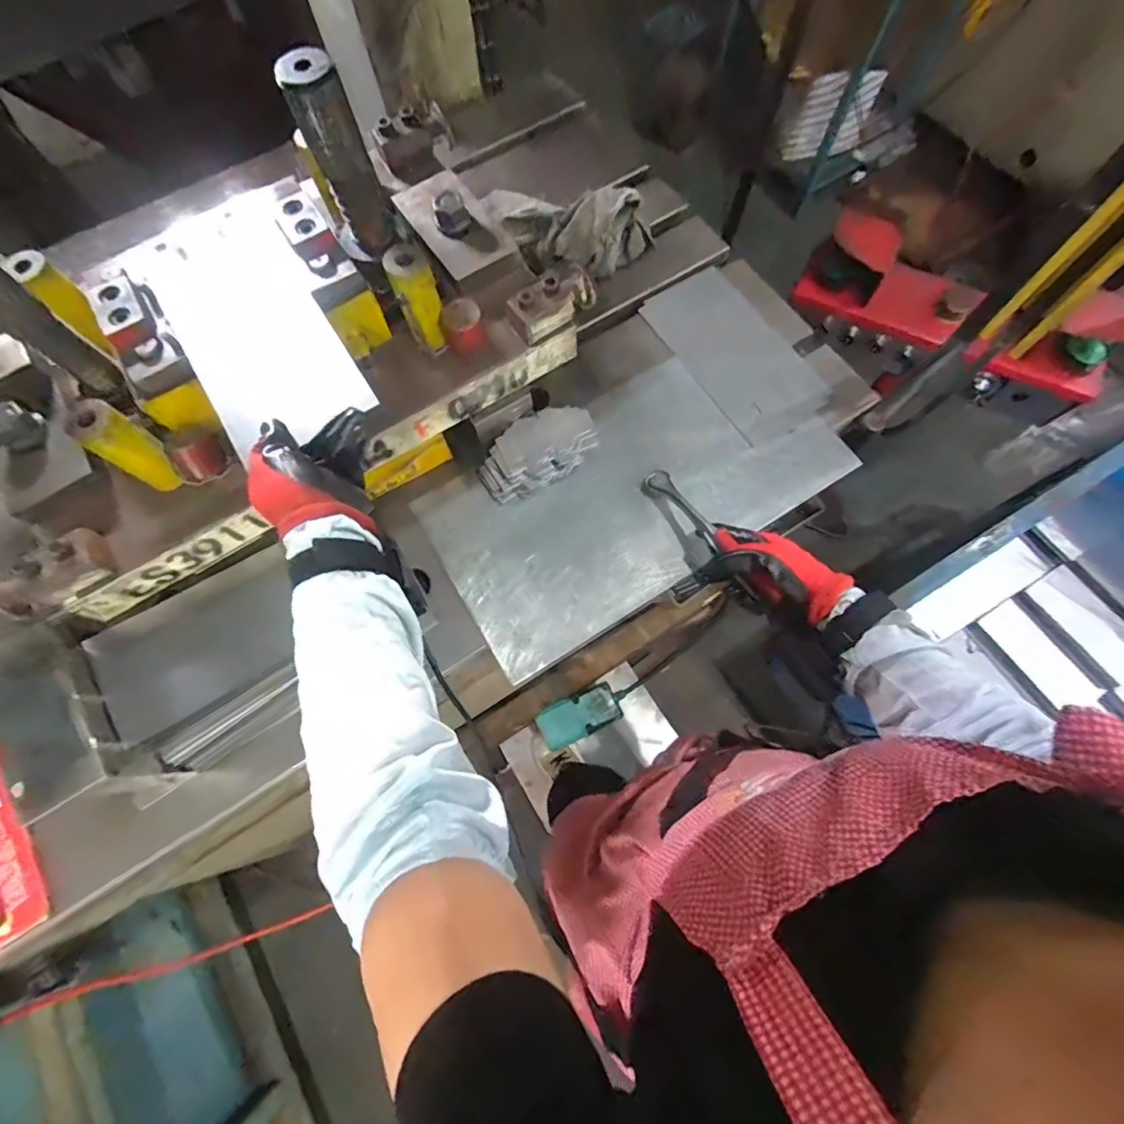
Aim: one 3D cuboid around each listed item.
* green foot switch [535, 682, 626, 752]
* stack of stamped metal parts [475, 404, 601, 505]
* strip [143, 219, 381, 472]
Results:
[{"bbox_3d":[0.053,0.364,1.272,0.229,0.040,0.097,-16,69,-27],"label":"green foot switch"},{"bbox_3d":[-0.029,-0.132,0.640,0.148,0.043,0.074,-29,72,-7],"label":"stack of stamped metal parts"},{"bbox_3d":[-0.277,-0.211,0.479,0.124,0.007,0.254,-32,75,-9],"label":"strip"}]

